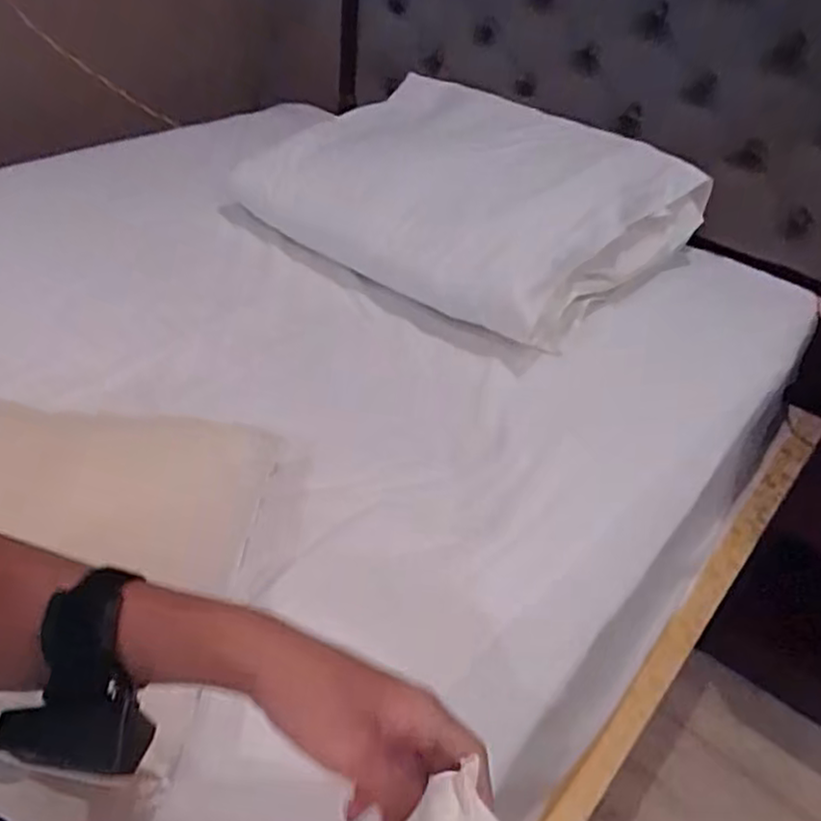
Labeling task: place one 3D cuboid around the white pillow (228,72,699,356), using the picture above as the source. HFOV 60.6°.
[{"bbox_3d":[0.101,-0.376,1.239,0.650,0.189,0.498,27,45,27],"label":"white pillow"}]

